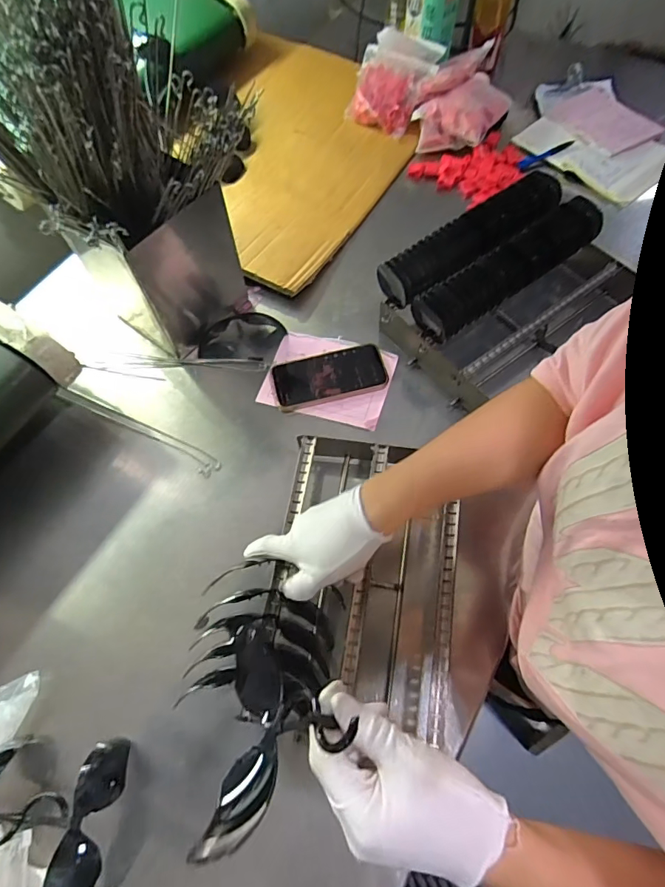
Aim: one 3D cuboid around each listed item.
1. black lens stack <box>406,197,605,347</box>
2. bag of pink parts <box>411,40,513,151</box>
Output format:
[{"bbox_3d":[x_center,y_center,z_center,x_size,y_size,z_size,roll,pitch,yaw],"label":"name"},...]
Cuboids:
[{"bbox_3d":[0.239,-0.234,0.631,0.296,0.053,0.067,-34,68,-14],"label":"black lens stack"},{"bbox_3d":[0.247,-0.641,0.873,0.155,0.082,0.220,26,68,13],"label":"bag of pink parts"}]

